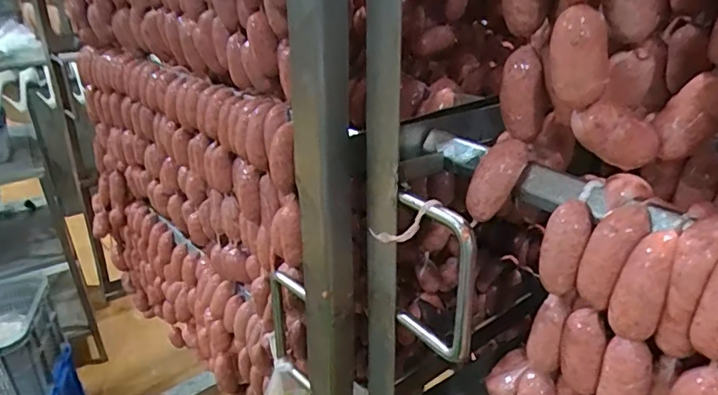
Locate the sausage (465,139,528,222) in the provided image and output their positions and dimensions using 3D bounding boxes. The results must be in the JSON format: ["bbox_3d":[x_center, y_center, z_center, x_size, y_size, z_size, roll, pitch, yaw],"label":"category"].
[{"bbox_3d":[0.103,-0.014,0.408,0.027,0.065,0.028,20,13,-31],"label":"sausage"}]

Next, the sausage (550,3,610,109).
[{"bbox_3d":[0.129,-0.081,0.312,0.025,0.055,0.024,-16,29,-27],"label":"sausage"}]

